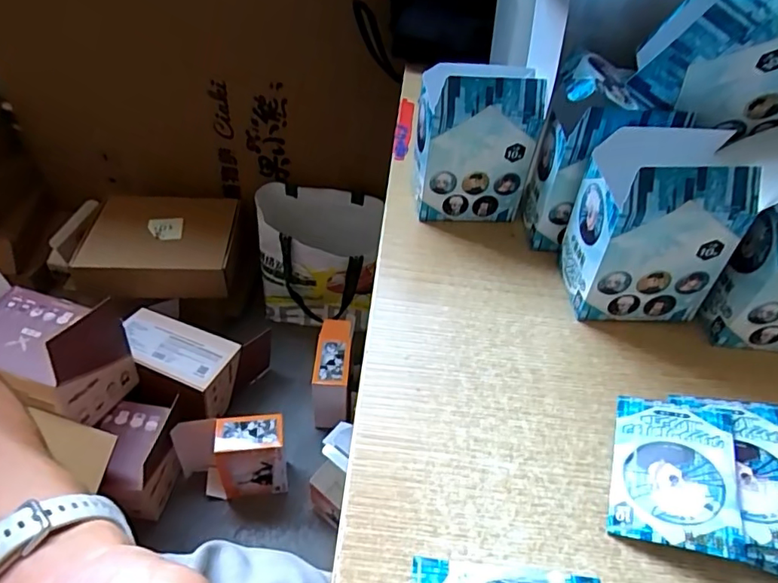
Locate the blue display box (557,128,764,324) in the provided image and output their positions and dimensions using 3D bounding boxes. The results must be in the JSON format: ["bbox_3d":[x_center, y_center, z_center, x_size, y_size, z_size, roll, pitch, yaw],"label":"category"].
[{"bbox_3d":[0.198,-0.047,0.407,0.095,0.141,0.076,3,46,-4],"label":"blue display box"}]

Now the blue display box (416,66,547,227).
[{"bbox_3d":[0.076,-0.132,0.483,0.098,0.140,0.062,-1,46,-7],"label":"blue display box"}]

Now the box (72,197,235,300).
[{"bbox_3d":[-0.533,-0.115,1.261,0.345,0.121,0.297,4,46,-3],"label":"box"}]

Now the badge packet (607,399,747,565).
[{"bbox_3d":[0.178,0.110,0.331,0.069,0.006,0.103,2,43,26],"label":"badge packet"}]

